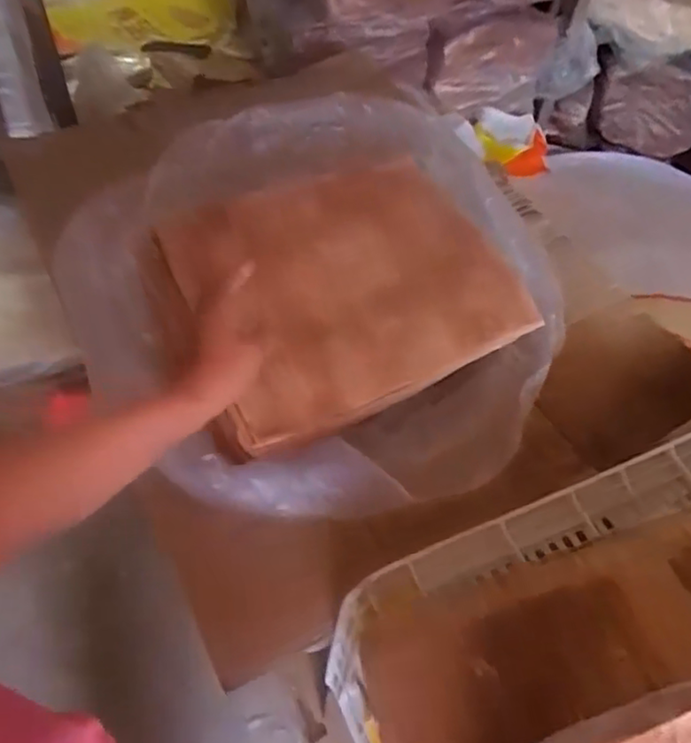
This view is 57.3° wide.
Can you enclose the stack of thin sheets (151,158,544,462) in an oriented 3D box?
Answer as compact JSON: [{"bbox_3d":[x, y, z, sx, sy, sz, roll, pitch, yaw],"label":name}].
[{"bbox_3d":[-0.013,-0.100,0.750,0.388,0.075,0.323,-24,68,-22],"label":"stack of thin sheets"}]

